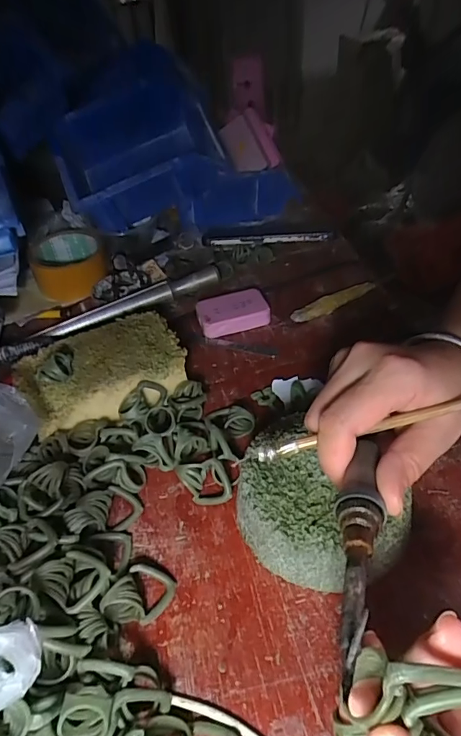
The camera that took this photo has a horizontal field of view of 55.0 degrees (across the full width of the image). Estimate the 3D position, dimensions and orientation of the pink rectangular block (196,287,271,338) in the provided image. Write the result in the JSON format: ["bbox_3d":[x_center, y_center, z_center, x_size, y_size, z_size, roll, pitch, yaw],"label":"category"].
[{"bbox_3d":[0.002,-0.057,0.455,0.069,0.023,0.041,-14,43,-9],"label":"pink rectangular block"}]

